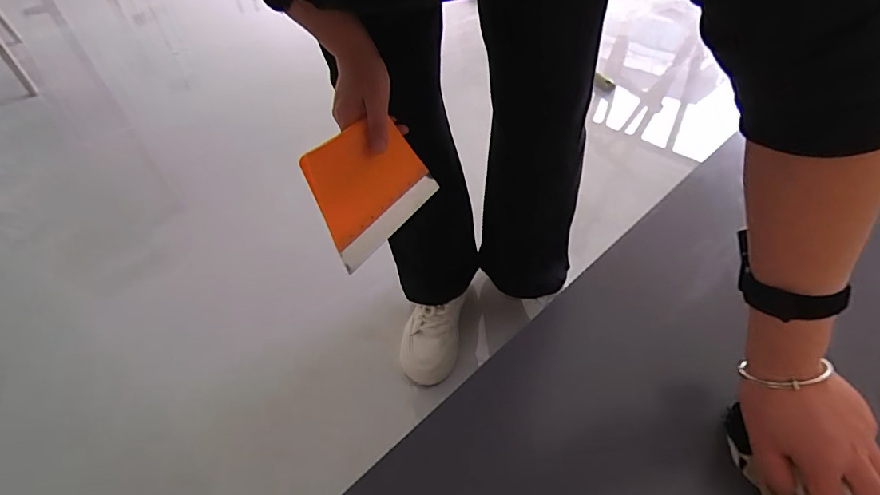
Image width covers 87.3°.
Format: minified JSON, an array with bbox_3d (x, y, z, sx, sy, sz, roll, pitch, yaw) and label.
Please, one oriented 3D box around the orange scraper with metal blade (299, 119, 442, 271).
[{"bbox_3d":[-0.074,-0.070,0.502,0.007,0.121,0.154,-2,35,45],"label":"orange scraper with metal blade"}]

